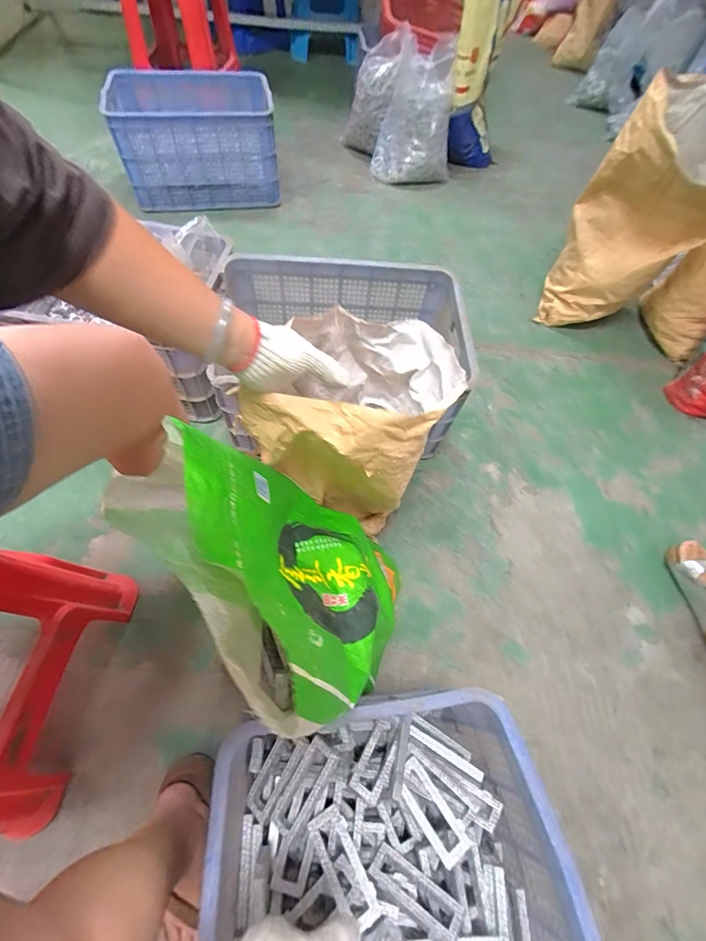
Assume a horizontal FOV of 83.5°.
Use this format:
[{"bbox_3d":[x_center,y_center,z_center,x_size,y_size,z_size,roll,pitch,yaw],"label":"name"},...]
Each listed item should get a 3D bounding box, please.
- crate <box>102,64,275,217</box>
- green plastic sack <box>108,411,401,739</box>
[{"bbox_3d":[-0.563,-1.214,1.454,0.539,0.268,0.409,-9,62,-9],"label":"crate"},{"bbox_3d":[-0.075,0.101,0.512,0.232,0.295,0.344,-37,70,-21],"label":"green plastic sack"}]

